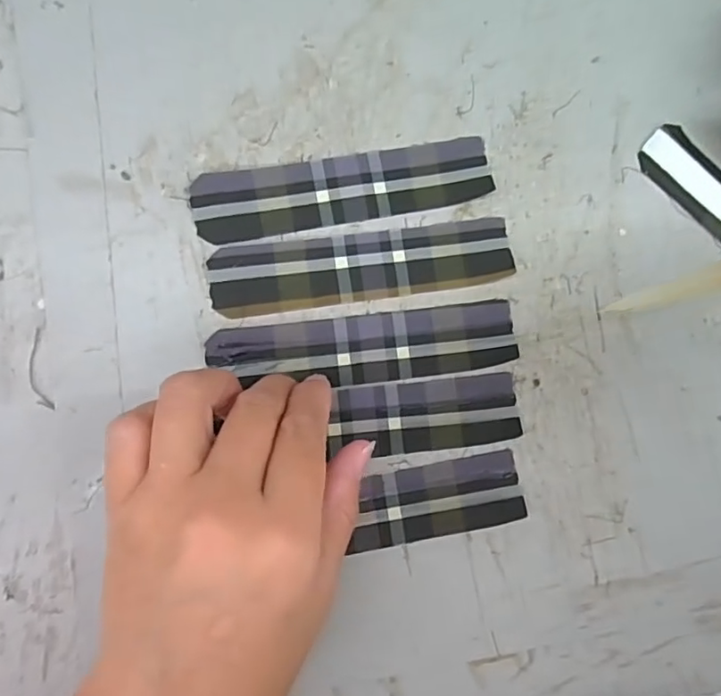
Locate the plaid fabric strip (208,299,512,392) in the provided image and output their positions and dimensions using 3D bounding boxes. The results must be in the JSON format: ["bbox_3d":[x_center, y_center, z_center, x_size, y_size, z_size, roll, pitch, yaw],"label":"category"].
[{"bbox_3d":[0.003,-0.001,0.270,0.139,0.006,0.033,-4,86,-8],"label":"plaid fabric strip"}]

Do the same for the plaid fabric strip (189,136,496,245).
[{"bbox_3d":[-0.006,-0.075,0.276,0.140,0.004,0.032,-11,87,-9],"label":"plaid fabric strip"}]

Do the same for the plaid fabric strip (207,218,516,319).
[{"bbox_3d":[0.003,-0.038,0.274,0.140,0.004,0.032,-8,86,-8],"label":"plaid fabric strip"}]

